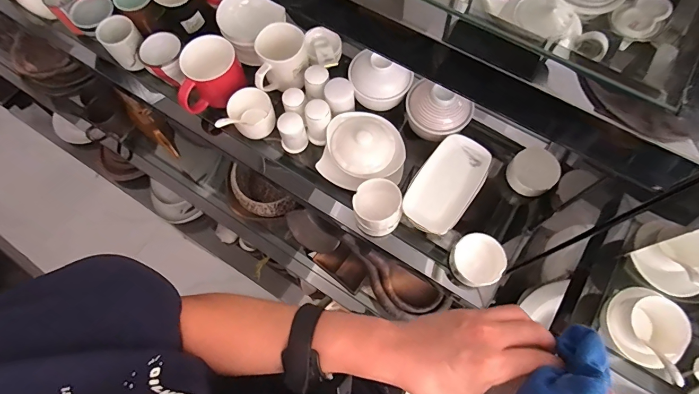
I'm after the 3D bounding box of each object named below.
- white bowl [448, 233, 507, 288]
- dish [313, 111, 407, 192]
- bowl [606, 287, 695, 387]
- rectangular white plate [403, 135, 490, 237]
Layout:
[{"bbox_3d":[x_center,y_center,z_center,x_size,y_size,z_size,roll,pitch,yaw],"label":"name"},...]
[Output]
[{"bbox_3d":[0.194,0.097,0.569,0.076,0.047,0.073,-1,71,2],"label":"white bowl"},{"bbox_3d":[0.025,-0.078,0.604,0.136,0.066,0.118,17,72,7],"label":"dish"},{"bbox_3d":[0.399,0.182,0.506,0.087,0.059,0.105,16,72,7],"label":"bowl"},{"bbox_3d":[0.147,-0.019,0.561,0.088,0.019,0.156,36,75,13],"label":"rectangular white plate"}]

